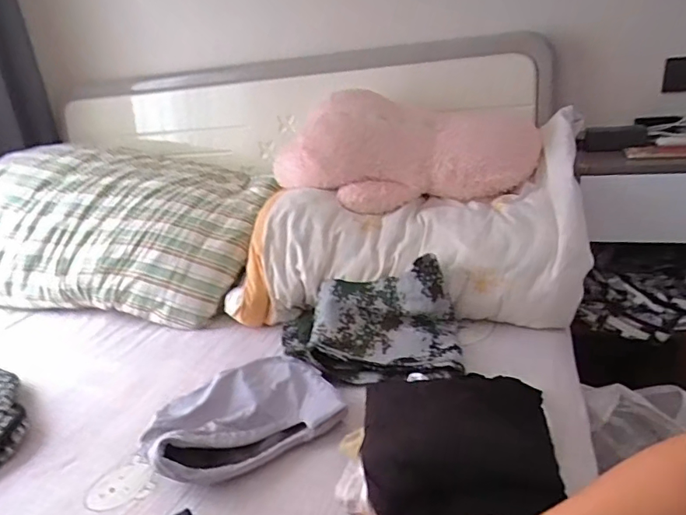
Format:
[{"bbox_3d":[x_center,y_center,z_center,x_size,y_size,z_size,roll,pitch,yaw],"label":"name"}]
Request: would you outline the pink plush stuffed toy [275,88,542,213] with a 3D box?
[{"bbox_3d":[0.171,-0.288,1.293,0.658,0.276,0.356,0,24,17],"label":"pink plush stuffed toy"}]

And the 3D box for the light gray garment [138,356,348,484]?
[{"bbox_3d":[-0.173,0.268,0.839,0.317,0.081,0.219,-17,25,-22],"label":"light gray garment"}]

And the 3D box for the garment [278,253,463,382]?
[{"bbox_3d":[0.049,0.131,1.005,0.374,0.141,0.253,-6,23,3],"label":"garment"}]

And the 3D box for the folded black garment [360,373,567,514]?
[{"bbox_3d":[0.153,0.251,0.656,0.253,0.086,0.177,-3,24,9],"label":"folded black garment"}]

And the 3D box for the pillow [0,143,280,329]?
[{"bbox_3d":[-0.722,-0.115,1.466,1.033,0.337,0.580,4,26,24],"label":"pillow"}]

